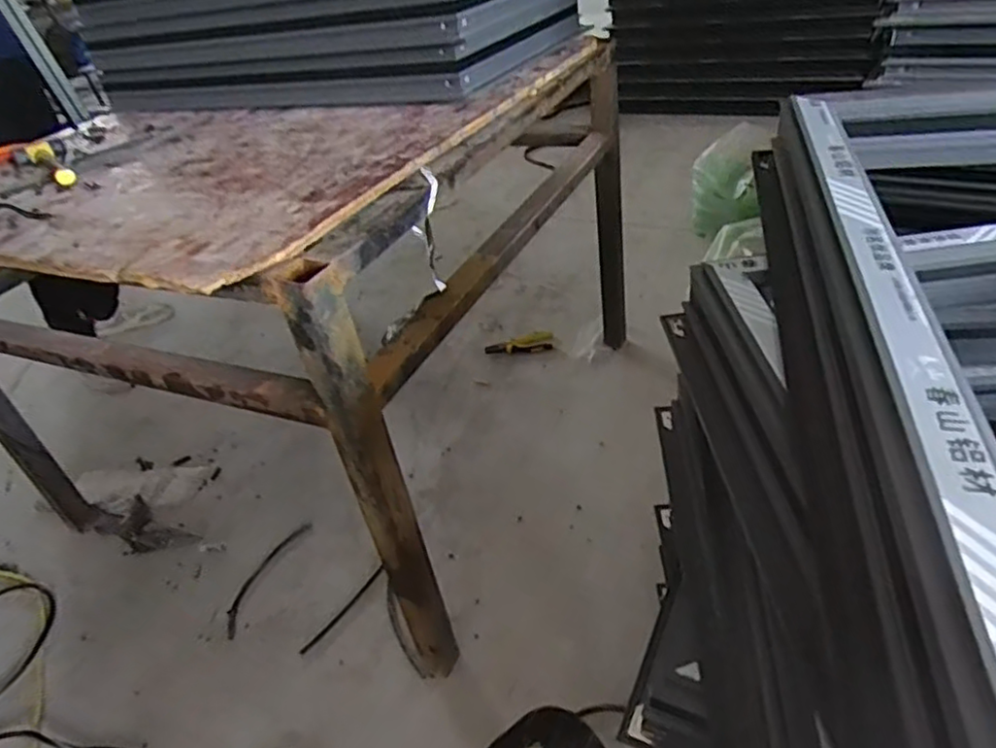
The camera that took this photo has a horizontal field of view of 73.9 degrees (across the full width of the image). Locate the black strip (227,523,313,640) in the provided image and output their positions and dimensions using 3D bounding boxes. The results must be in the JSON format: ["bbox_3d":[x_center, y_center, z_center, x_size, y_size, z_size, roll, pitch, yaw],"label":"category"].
[{"bbox_3d":[-0.460,0.395,1.302,0.056,0.015,0.258,10,42,21],"label":"black strip"}]

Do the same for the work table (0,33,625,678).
[{"bbox_3d":[-0.365,-0.160,1.372,0.958,0.748,1.019,10,41,26],"label":"work table"}]

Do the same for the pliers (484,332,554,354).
[{"bbox_3d":[0.057,-0.080,1.806,0.182,0.032,0.049,-8,37,4],"label":"pliers"}]

